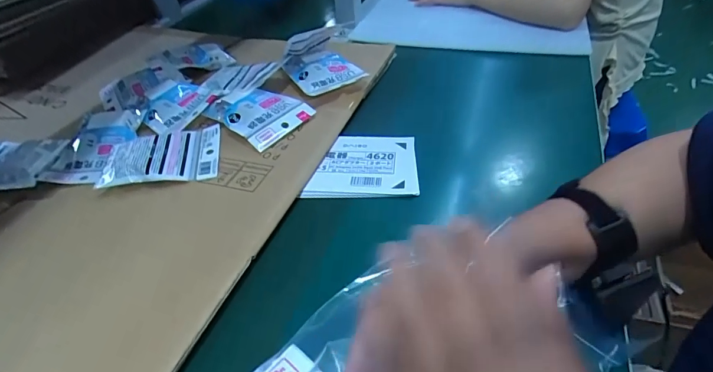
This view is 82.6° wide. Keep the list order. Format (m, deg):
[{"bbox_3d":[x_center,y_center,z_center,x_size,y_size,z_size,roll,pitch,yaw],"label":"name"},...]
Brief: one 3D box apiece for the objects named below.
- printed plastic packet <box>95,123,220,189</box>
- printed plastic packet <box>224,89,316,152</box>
[{"bbox_3d":[-0.237,-0.039,0.497,0.129,0.026,0.096,-11,40,-6],"label":"printed plastic packet"},{"bbox_3d":[-0.124,-0.095,0.545,0.096,0.025,0.093,26,50,32],"label":"printed plastic packet"}]

